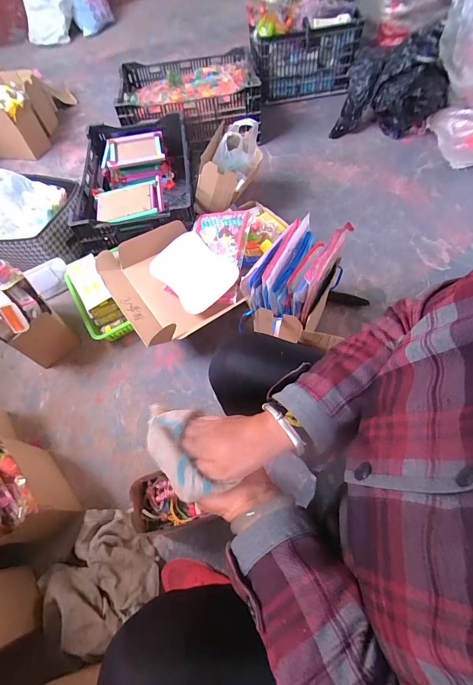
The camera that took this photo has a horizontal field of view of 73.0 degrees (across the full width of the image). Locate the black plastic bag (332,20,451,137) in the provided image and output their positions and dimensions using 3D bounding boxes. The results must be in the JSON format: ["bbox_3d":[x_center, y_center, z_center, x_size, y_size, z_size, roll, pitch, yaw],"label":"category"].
[{"bbox_3d":[0.660,-1.082,1.367,0.438,0.292,0.339,-38,65,-16],"label":"black plastic bag"}]

